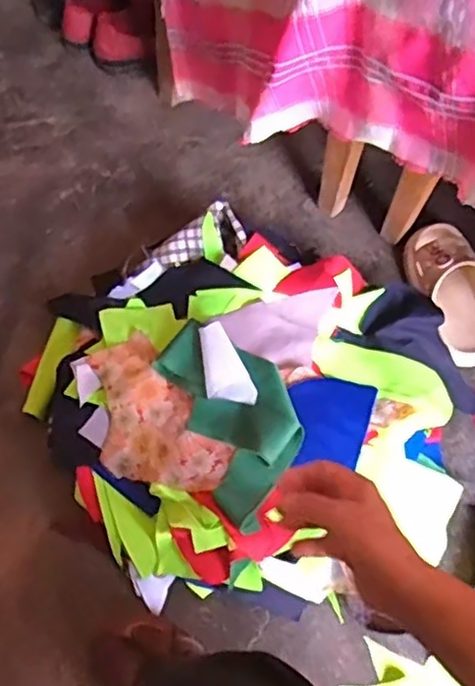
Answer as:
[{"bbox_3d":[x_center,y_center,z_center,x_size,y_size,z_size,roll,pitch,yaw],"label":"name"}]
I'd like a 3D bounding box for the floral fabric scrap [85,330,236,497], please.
[{"bbox_3d":[-0.110,0.094,0.790,0.118,0.046,0.215,-32,69,-18],"label":"floral fabric scrap"}]

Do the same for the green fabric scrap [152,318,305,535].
[{"bbox_3d":[0.000,0.078,0.766,0.123,0.024,0.245,-22,66,-14],"label":"green fabric scrap"}]

